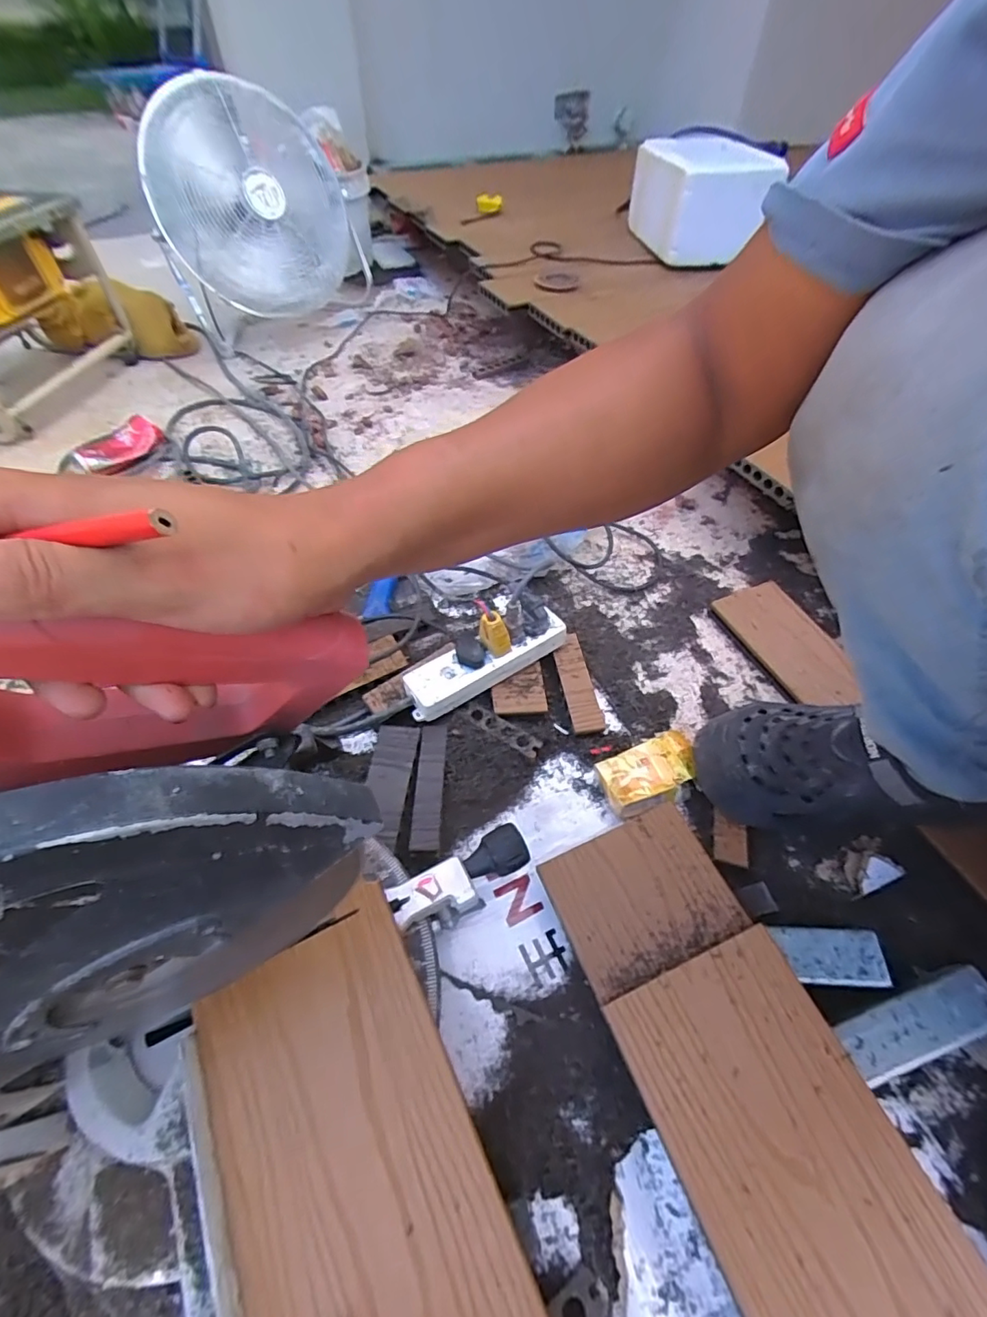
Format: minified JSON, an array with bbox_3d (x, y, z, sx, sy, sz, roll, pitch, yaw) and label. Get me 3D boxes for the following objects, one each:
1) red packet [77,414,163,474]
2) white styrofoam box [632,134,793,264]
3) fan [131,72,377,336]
[{"bbox_3d":[-0.616,-0.347,0.880,0.049,0.056,0.132,35,59,22],"label":"red packet"},{"bbox_3d":[0.449,-1.020,1.177,0.197,0.177,0.309,-4,52,-4],"label":"white styrofoam box"},{"bbox_3d":[-0.481,-0.913,1.069,0.402,0.350,0.171,-32,59,-23],"label":"fan"}]

